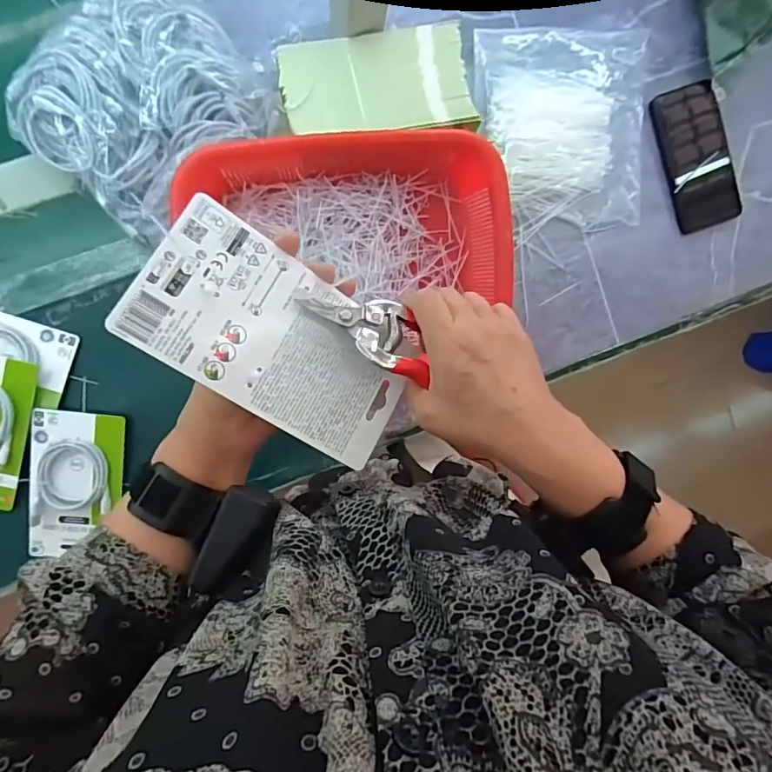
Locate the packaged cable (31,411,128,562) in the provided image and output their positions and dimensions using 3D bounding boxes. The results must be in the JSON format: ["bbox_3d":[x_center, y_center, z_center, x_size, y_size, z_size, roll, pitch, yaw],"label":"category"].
[{"bbox_3d":[-0.360,0.114,0.571,0.094,0.009,0.166,5,96,-7],"label":"packaged cable"}]

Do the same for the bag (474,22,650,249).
[{"bbox_3d":[0.212,-0.306,0.586,0.196,0.024,0.229,-4,97,-6],"label":"bag"}]

